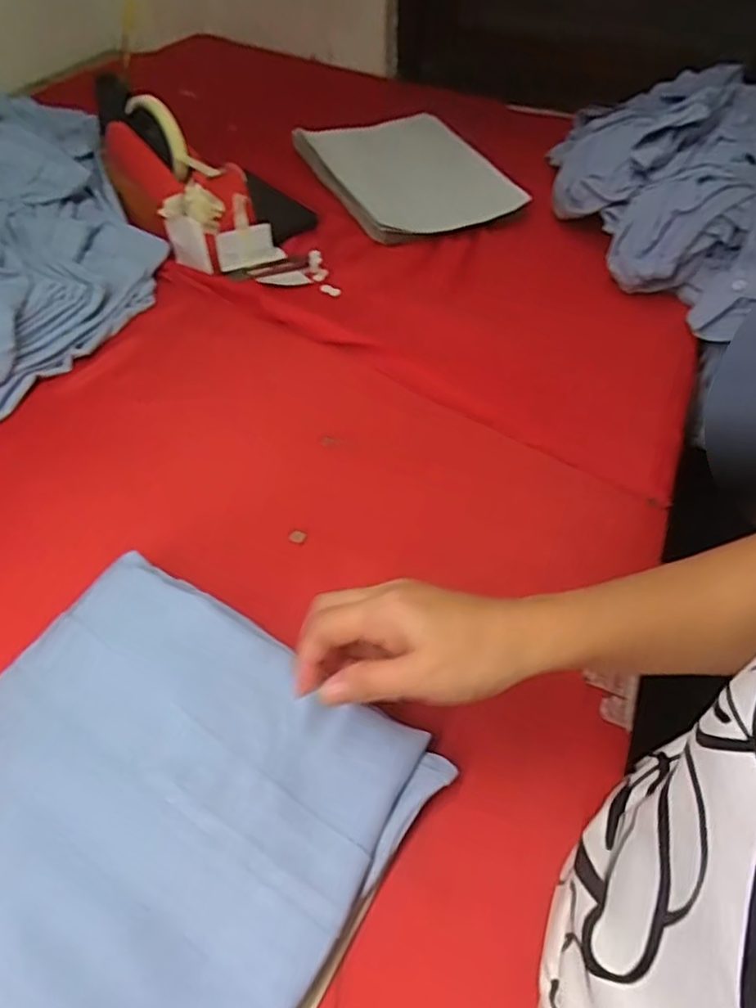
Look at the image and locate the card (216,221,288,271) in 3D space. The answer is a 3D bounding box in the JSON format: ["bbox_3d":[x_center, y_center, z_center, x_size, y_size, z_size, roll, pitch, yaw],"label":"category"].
[{"bbox_3d":[-0.138,-0.279,0.677,0.071,0.040,0.005,-28,44,-26],"label":"card"}]

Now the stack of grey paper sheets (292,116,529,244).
[{"bbox_3d":[0.036,-0.436,0.809,0.206,0.026,0.298,-21,55,-17],"label":"stack of grey paper sheets"}]

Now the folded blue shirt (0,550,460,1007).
[{"bbox_3d":[-0.118,0.156,0.332,0.238,0.038,0.210,29,55,18],"label":"folded blue shirt"}]

